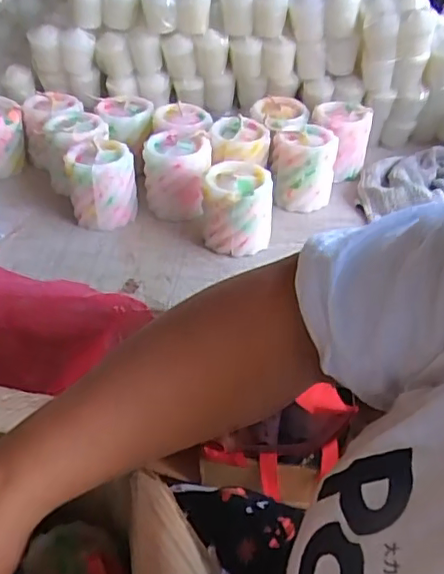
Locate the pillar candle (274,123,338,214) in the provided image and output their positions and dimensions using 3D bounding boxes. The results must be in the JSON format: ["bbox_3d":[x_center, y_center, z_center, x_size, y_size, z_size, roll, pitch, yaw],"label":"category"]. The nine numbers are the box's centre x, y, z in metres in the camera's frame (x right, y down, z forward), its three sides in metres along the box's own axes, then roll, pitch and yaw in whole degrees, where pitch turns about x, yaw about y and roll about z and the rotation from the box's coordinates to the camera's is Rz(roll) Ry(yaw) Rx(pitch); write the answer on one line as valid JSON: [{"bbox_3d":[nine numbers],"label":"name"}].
[{"bbox_3d":[0.089,-0.132,0.639,0.066,0.071,0.072,7,41,7],"label":"pillar candle"}]

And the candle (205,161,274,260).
[{"bbox_3d":[0.014,-0.080,0.578,0.063,0.072,0.062,-3,41,-4],"label":"candle"}]

